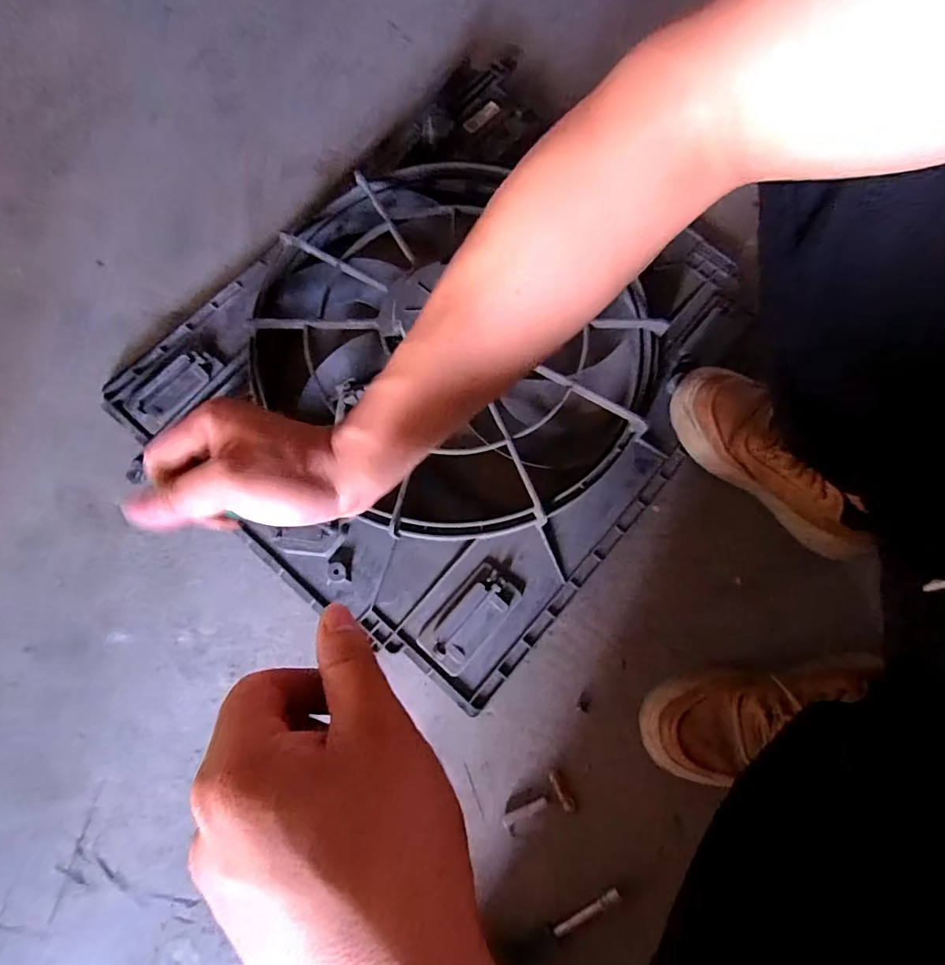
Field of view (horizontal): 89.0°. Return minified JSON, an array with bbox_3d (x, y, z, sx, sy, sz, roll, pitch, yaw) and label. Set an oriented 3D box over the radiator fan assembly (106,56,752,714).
[{"bbox_3d":[-0.017,-0.172,0.577,0.584,0.082,0.676,40,82,8],"label":"radiator fan assembly"}]

